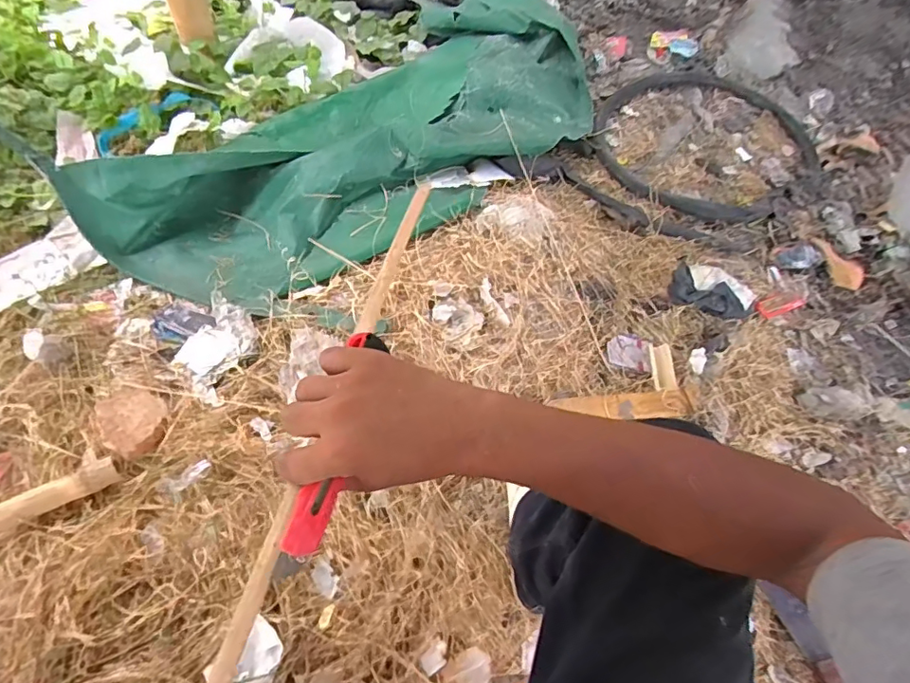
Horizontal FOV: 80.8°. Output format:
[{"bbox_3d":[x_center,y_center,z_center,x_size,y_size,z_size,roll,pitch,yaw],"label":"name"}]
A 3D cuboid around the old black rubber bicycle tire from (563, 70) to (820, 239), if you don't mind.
[{"bbox_3d":[0.578,-0.493,1.355,0.738,0.117,0.463,-37,68,-23],"label":"old black rubber bicycle tire"}]

